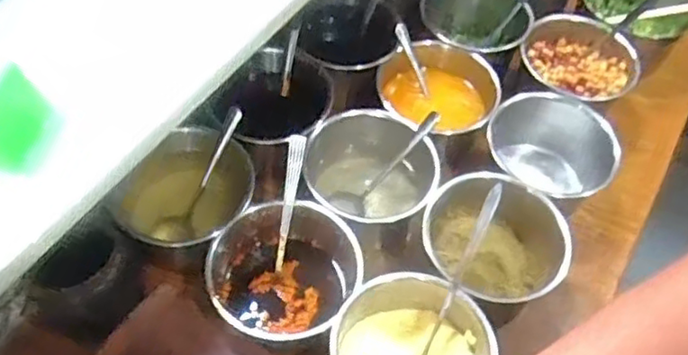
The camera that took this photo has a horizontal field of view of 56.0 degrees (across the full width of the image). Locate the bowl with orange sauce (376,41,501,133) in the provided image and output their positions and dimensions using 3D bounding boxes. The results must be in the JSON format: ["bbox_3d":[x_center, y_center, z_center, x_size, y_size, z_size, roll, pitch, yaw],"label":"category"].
[{"bbox_3d":[0.105,-0.084,0.735,0.132,0.070,0.126,2,55,-3],"label":"bowl with orange sauce"}]

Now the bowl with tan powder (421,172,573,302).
[{"bbox_3d":[0.147,0.069,0.627,0.144,0.074,0.130,9,55,2],"label":"bowl with tan powder"}]

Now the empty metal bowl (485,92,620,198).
[{"bbox_3d":[0.225,-0.022,0.710,0.137,0.085,0.125,2,55,-3],"label":"empty metal bowl"}]

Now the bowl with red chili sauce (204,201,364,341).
[{"bbox_3d":[-0.055,0.093,0.595,0.123,0.069,0.132,2,55,-3],"label":"bowl with red chili sauce"}]

